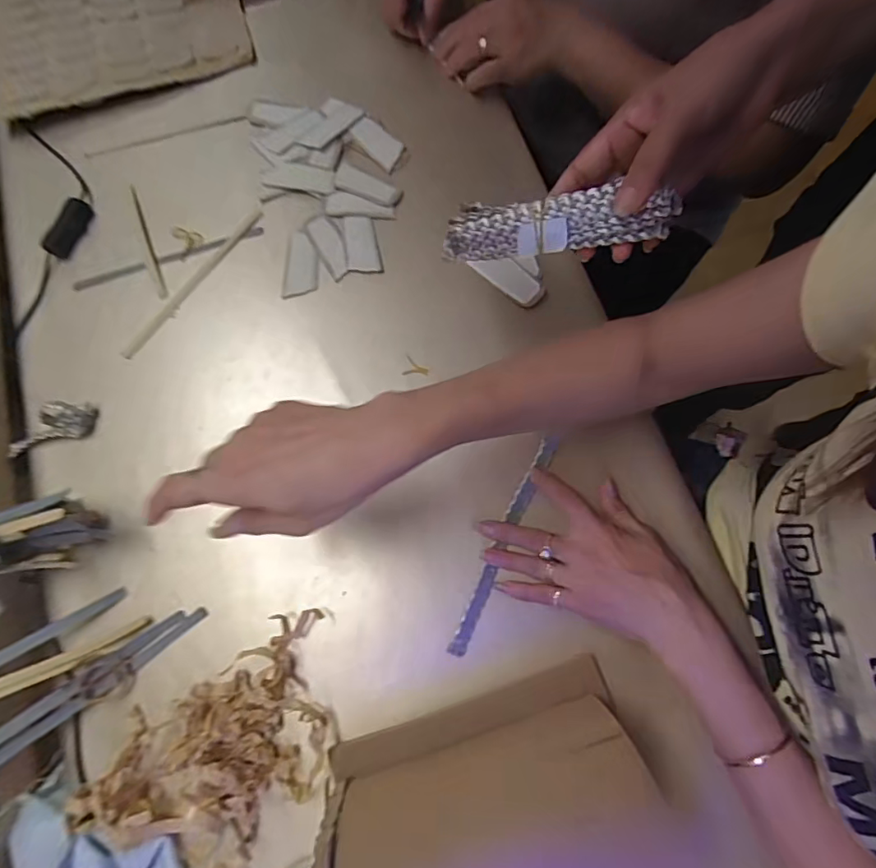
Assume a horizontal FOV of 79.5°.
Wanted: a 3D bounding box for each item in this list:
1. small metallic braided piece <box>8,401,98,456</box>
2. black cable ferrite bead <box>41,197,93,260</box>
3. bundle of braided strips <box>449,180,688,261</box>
[{"bbox_3d":[-0.345,-0.008,0.464,0.077,0.024,0.029,-15,74,-1],"label":"small metallic braided piece"},{"bbox_3d":[-0.367,-0.205,0.523,0.017,0.019,0.060,22,76,9],"label":"black cable ferrite bead"},{"bbox_3d":[0.080,-0.149,0.367,0.150,0.029,0.034,0,74,15],"label":"bundle of braided strips"}]

